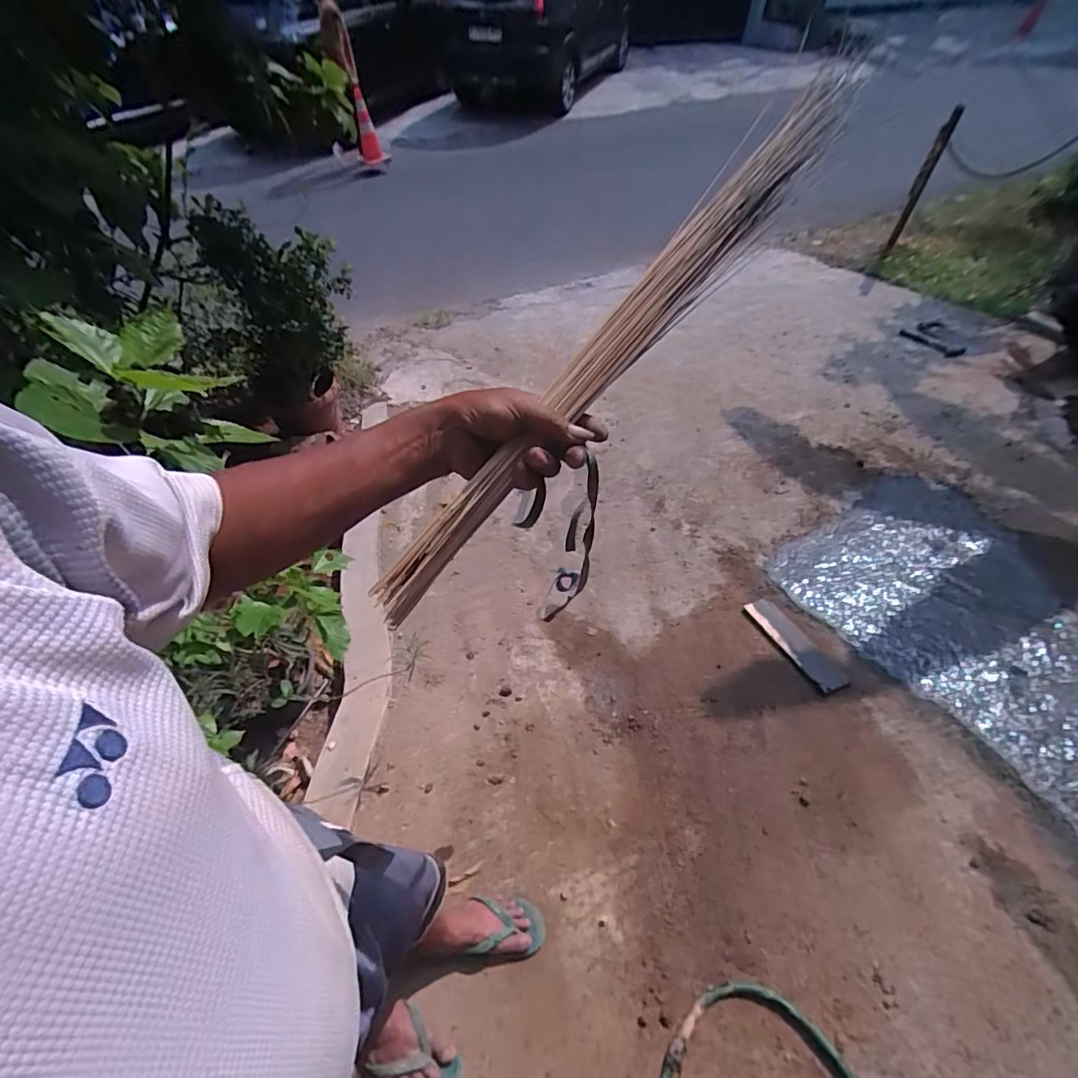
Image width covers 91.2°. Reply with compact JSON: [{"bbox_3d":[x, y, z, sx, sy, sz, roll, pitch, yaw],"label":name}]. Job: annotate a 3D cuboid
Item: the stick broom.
[{"bbox_3d":[0.083,-0.197,0.484,0.041,0.049,0.668,37,82,27],"label":"stick broom"}]

